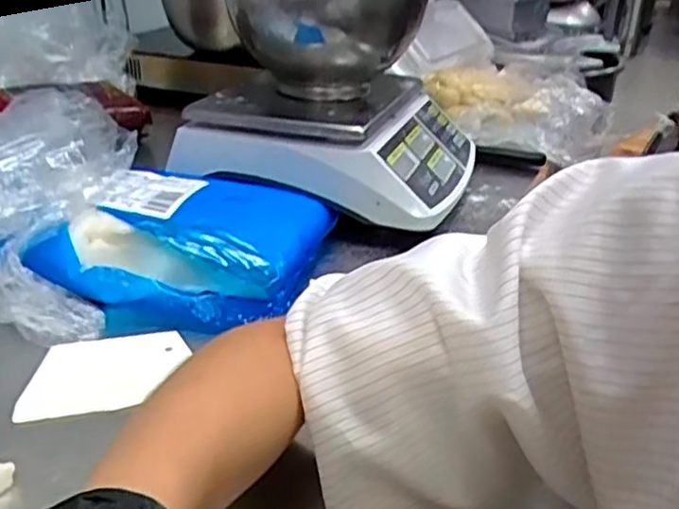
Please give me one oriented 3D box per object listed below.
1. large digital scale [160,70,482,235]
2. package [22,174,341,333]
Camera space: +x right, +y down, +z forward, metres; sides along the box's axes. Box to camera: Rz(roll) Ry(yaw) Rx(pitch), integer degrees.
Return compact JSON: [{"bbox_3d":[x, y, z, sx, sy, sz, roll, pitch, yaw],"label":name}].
[{"bbox_3d":[-0.001,-0.139,0.782,0.295,0.099,0.245,7,26,10],"label":"large digital scale"},{"bbox_3d":[-0.124,-0.008,0.623,0.203,0.073,0.219,6,26,8],"label":"package"}]

